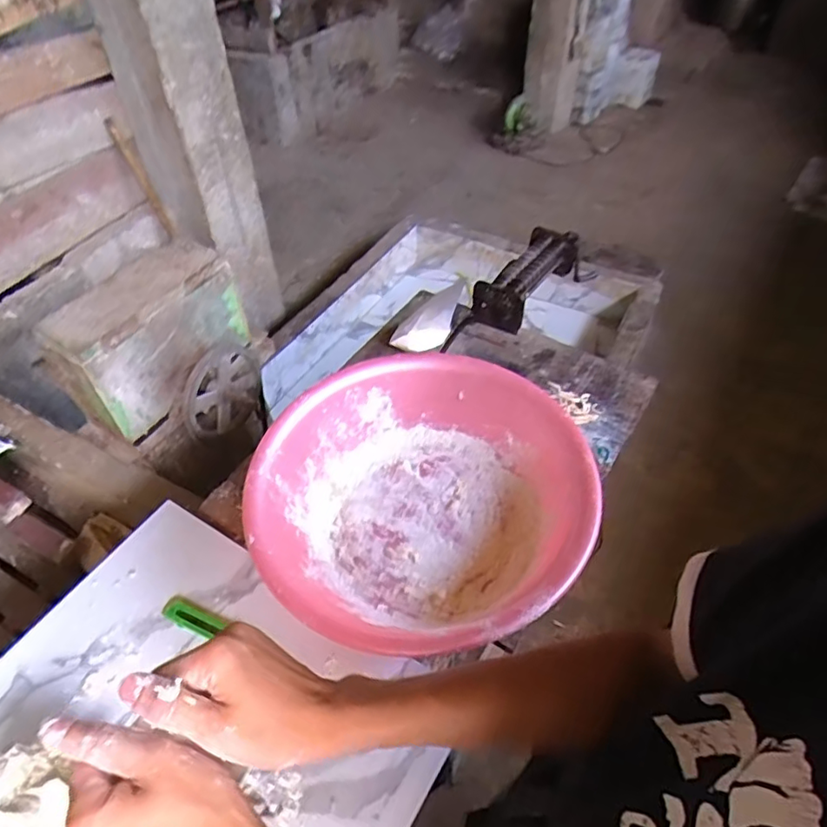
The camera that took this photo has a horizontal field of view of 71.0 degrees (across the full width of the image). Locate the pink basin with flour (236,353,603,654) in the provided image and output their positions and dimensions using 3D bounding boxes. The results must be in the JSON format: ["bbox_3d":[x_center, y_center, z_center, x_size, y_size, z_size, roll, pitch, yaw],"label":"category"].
[{"bbox_3d":[0.012,0.112,0.747,0.398,0.123,0.401,-1,47,1],"label":"pink basin with flour"}]

